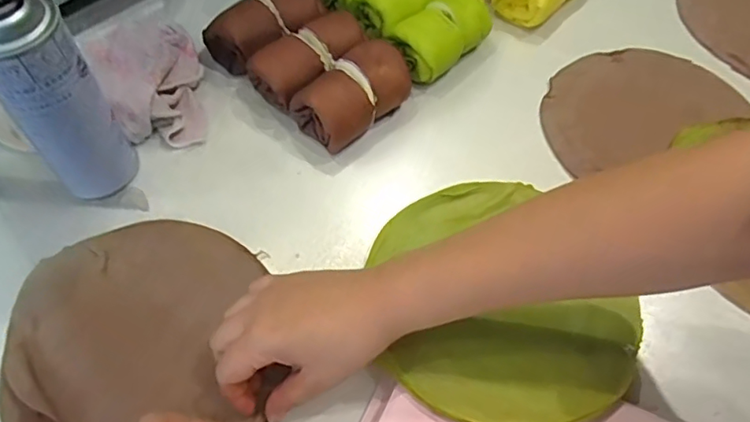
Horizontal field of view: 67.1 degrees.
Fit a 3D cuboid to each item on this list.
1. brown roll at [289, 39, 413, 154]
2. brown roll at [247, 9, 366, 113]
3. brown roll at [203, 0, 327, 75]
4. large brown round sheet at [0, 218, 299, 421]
[{"bbox_3d":[-0.015,-0.108,0.512,0.110,0.049,0.055,-35,67,-19],"label":"brown roll"},{"bbox_3d":[-0.058,-0.146,0.532,0.112,0.046,0.062,-36,67,-20],"label":"brown roll"},{"bbox_3d":[-0.105,-0.180,0.554,0.111,0.054,0.060,-35,67,-19],"label":"brown roll"},{"bbox_3d":[-0.176,0.095,0.424,0.183,0.018,0.188,-13,61,-9],"label":"large brown round sheet"}]

